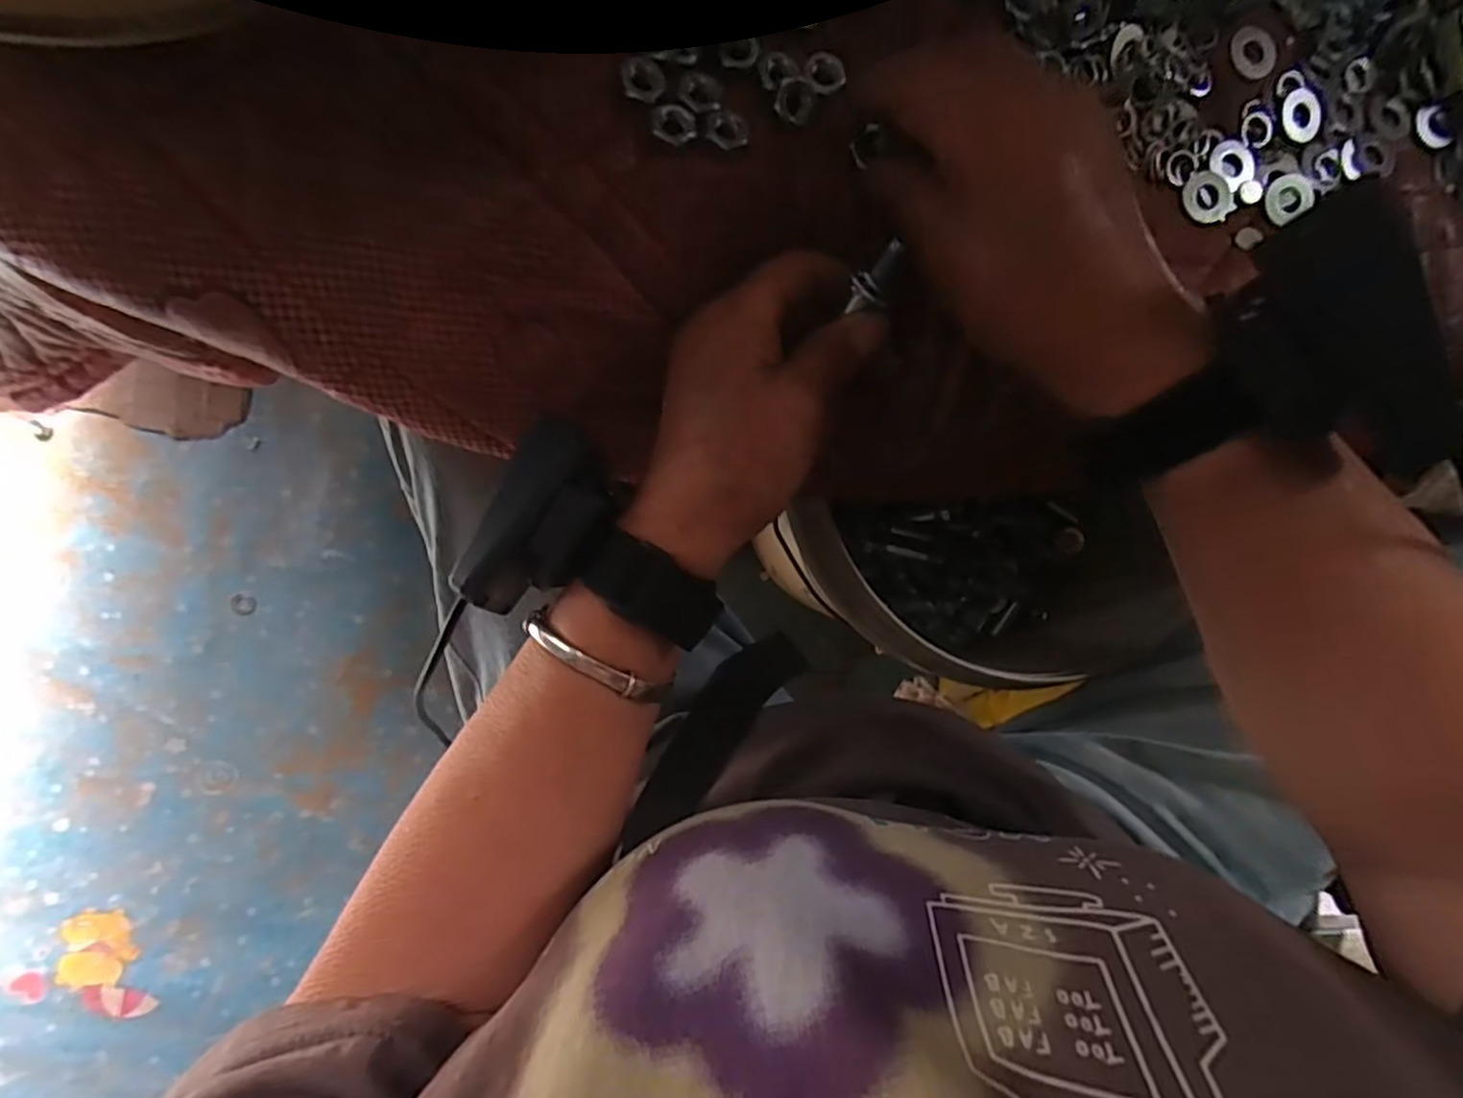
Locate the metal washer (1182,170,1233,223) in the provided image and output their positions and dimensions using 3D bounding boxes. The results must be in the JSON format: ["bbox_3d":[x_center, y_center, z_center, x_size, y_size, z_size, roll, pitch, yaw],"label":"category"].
[{"bbox_3d":[0.200,-0.148,0.293,0.021,0.004,0.022,-16,91,-7],"label":"metal washer"}]

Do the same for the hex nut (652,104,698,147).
[{"bbox_3d":[-0.021,-0.153,0.254,0.015,0.005,0.014,-36,94,-7],"label":"hex nut"}]

